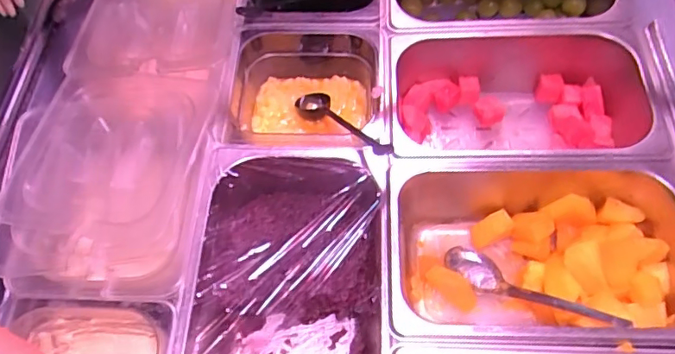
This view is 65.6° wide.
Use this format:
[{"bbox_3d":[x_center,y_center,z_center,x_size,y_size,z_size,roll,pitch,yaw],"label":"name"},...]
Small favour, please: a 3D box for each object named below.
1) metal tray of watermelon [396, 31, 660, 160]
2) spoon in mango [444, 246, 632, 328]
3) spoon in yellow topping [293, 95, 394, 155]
[{"bbox_3d":[0.187,-0.069,0.565,0.260,0.097,0.162,1,62,4],"label":"metal tray of watermelon"},{"bbox_3d":[0.170,0.101,0.463,0.032,0.035,0.163,-47,35,-19],"label":"spoon in mango"},{"bbox_3d":[0.003,-0.053,0.538,0.037,0.021,0.200,-28,29,-12],"label":"spoon in yellow topping"}]

